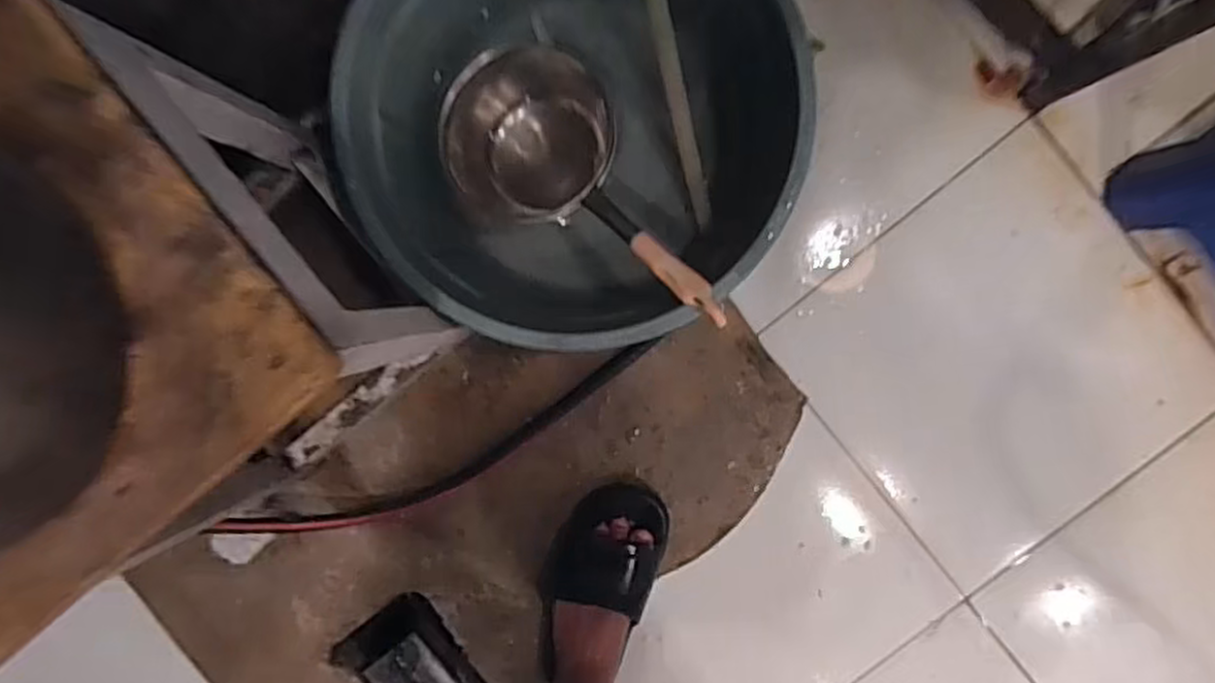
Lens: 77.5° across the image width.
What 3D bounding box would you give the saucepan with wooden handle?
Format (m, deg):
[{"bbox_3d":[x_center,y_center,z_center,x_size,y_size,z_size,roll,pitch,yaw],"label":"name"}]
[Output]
[{"bbox_3d":[-0.018,-0.147,0.750,0.163,0.186,0.352,-48,61,4],"label":"saucepan with wooden handle"}]

